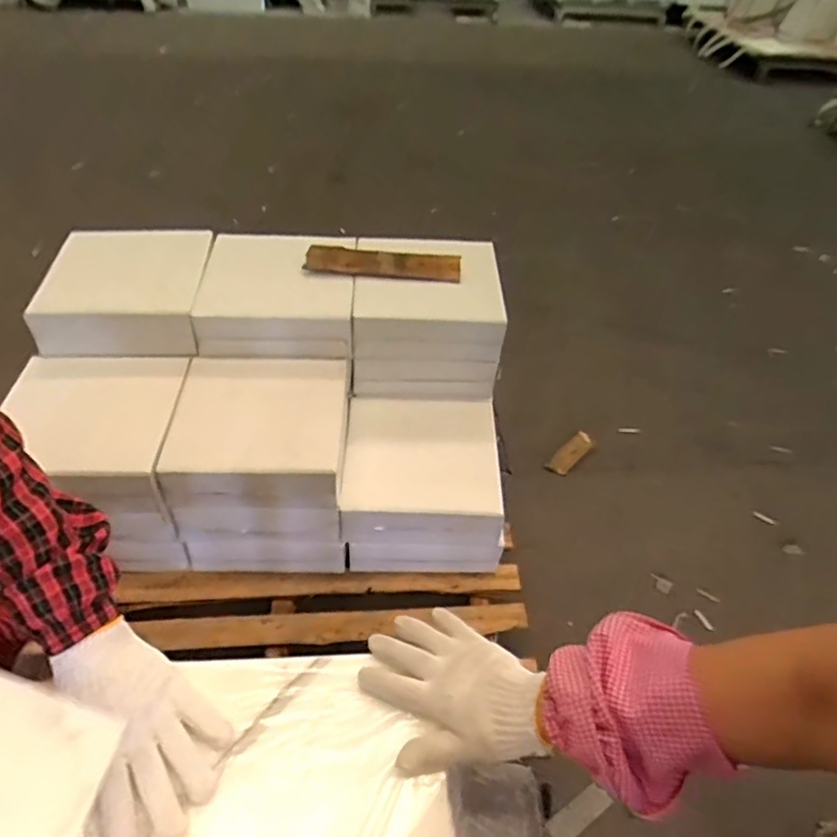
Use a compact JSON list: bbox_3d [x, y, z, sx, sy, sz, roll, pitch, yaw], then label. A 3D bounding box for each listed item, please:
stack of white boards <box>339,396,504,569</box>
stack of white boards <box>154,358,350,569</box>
[{"bbox_3d":[0.008,0.124,1.292,0.334,0.194,0.332,1,44,-5],"label":"stack of white boards"},{"bbox_3d":[-0.310,0.092,1.251,0.329,0.275,0.337,1,44,-5],"label":"stack of white boards"}]

